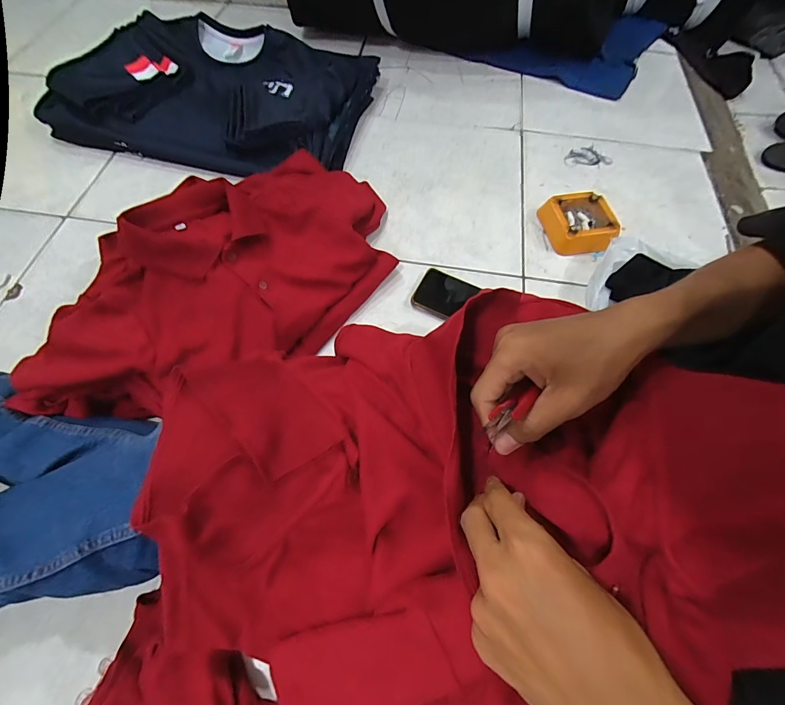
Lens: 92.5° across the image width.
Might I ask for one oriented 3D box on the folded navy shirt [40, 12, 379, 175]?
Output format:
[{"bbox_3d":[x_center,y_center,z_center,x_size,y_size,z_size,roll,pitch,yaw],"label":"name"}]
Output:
[{"bbox_3d":[-0.328,-0.548,0.759,0.548,0.094,0.399,11,63,3],"label":"folded navy shirt"}]

